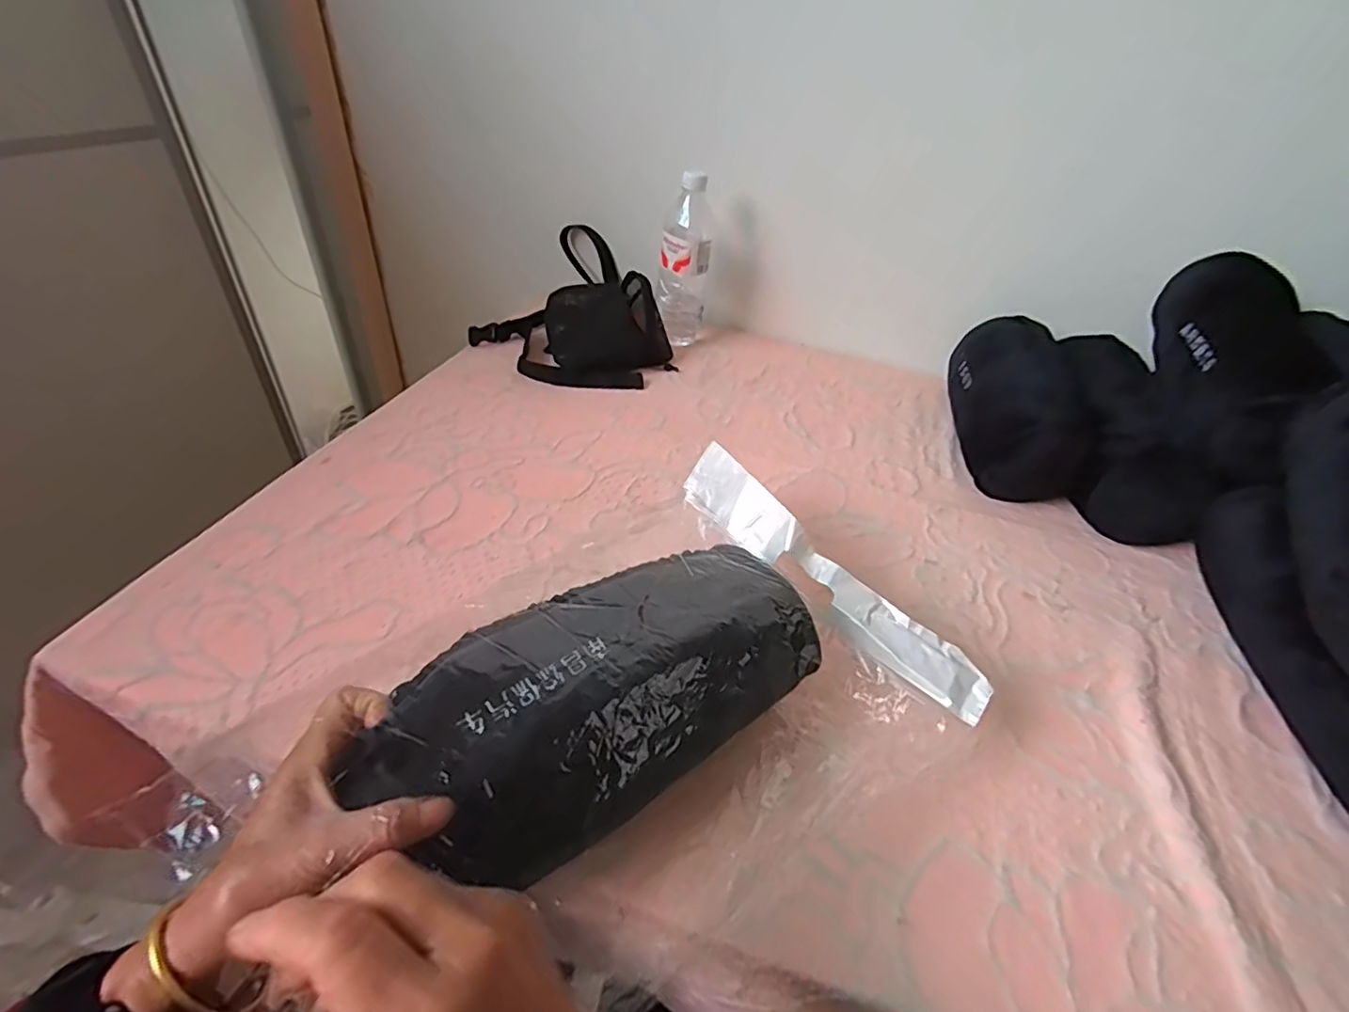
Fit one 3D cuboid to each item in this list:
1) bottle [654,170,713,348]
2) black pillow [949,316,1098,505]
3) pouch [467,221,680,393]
[{"bbox_3d":[0.013,-0.344,0.845,0.072,0.222,0.061,5,41,-3],"label":"bottle"},{"bbox_3d":[0.414,-0.128,0.728,0.110,0.124,0.272,12,41,5],"label":"black pillow"},{"bbox_3d":[-0.147,-0.295,0.859,0.265,0.098,0.316,-1,42,-10],"label":"pouch"}]

